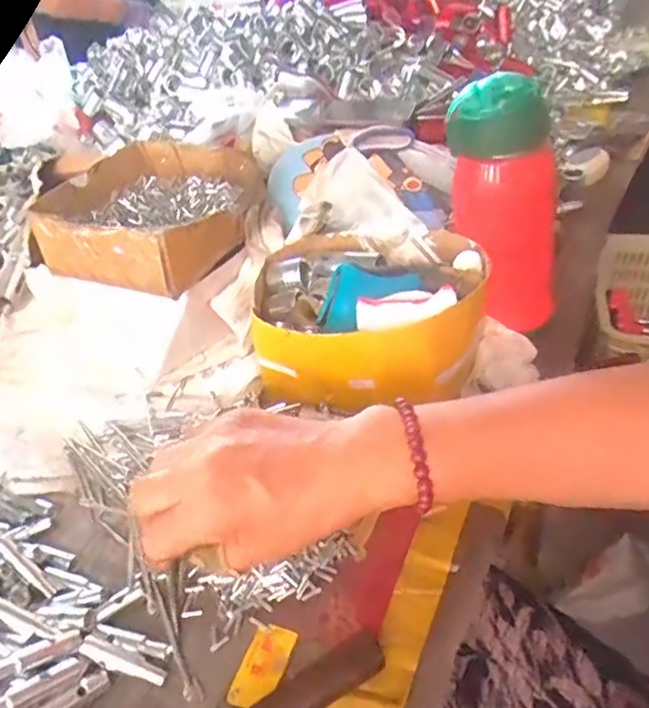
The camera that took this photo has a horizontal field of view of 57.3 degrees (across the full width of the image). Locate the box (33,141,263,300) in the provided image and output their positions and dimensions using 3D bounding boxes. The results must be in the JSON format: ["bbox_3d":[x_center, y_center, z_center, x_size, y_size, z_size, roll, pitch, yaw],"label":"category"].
[{"bbox_3d":[-0.152,-0.132,0.545,0.184,0.051,0.175,11,41,23],"label":"box"}]

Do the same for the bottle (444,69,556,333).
[{"bbox_3d":[0.139,-0.112,0.456,0.063,0.195,0.057,-14,12,-8],"label":"bottle"}]

